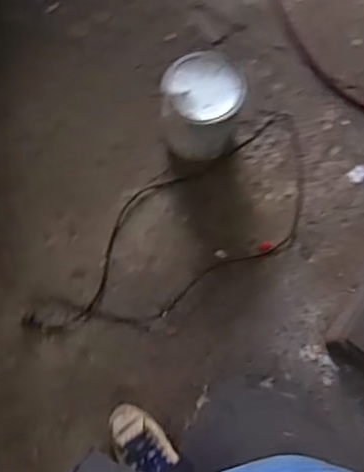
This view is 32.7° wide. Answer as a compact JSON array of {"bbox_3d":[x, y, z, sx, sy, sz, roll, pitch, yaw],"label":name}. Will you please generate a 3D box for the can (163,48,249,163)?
[{"bbox_3d":[0.045,-0.276,1.387,0.168,0.212,0.168,0,75,0],"label":"can"}]

